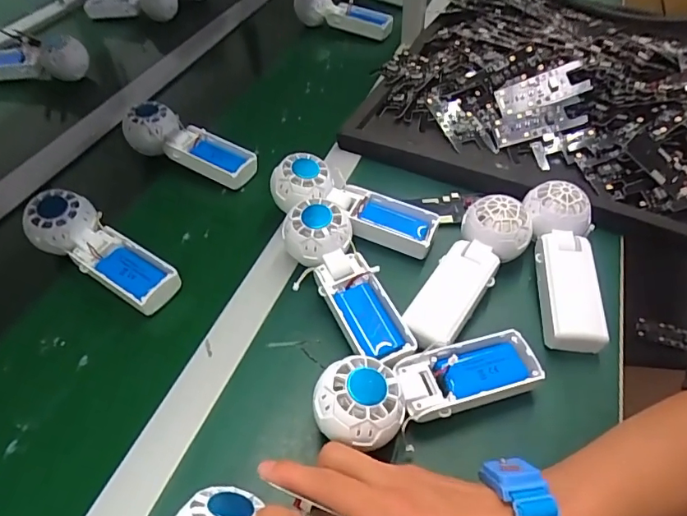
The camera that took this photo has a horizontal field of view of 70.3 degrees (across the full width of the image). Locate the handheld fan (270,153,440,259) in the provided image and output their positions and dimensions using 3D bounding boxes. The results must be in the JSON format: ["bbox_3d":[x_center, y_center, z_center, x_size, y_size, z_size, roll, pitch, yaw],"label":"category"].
[{"bbox_3d":[0.011,-0.053,0.497,0.171,0.038,0.060,24,52,1],"label":"handheld fan"}]

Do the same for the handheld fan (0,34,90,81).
[{"bbox_3d":[-0.484,-0.307,0.747,0.180,0.057,0.040,4,48,6],"label":"handheld fan"}]

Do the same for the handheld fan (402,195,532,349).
[{"bbox_3d":[0.109,0.007,0.434,0.060,0.046,0.164,28,55,25],"label":"handheld fan"}]

